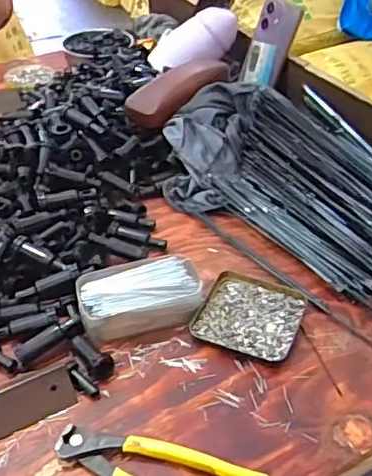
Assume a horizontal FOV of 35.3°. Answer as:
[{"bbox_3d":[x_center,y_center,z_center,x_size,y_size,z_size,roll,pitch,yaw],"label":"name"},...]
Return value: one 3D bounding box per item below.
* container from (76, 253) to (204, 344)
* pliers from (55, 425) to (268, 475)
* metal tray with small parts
[{"bbox_3d":[-0.046,0.057,0.580,0.119,0.035,0.072,-13,42,-15],"label":"container"},{"bbox_3d":[-0.022,0.182,0.452,0.166,0.016,0.045,12,42,14],"label":"pliers"},{"bbox_3d":[0.063,0.076,0.579,0.096,0.010,0.093,16,43,18],"label":"metal tray with small parts"}]

